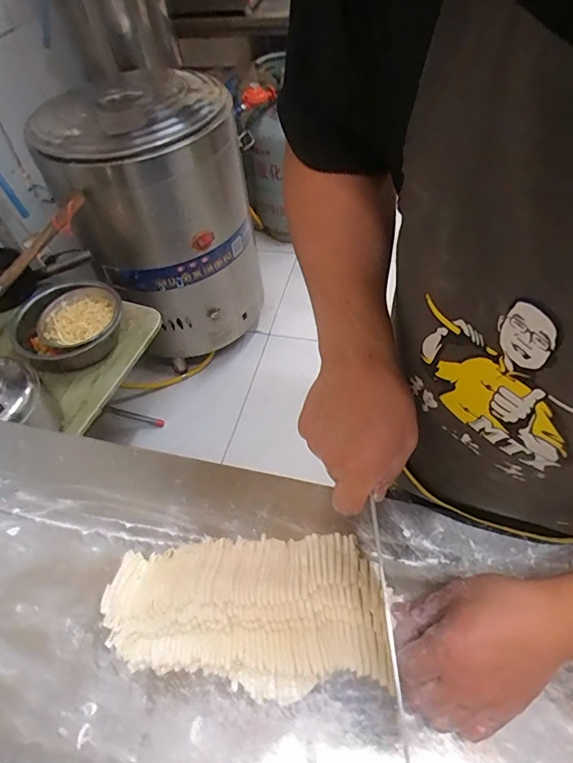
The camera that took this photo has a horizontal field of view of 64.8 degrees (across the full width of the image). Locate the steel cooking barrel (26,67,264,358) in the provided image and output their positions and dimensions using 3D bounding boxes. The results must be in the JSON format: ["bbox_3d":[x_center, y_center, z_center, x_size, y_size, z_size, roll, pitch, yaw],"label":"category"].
[{"bbox_3d":[-0.411,-0.566,1.536,0.552,0.739,0.575,-24,54,-13],"label":"steel cooking barrel"}]

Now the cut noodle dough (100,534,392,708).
[{"bbox_3d":[-0.041,0.202,0.404,0.245,0.026,0.130,-2,53,4],"label":"cut noodle dough"}]

